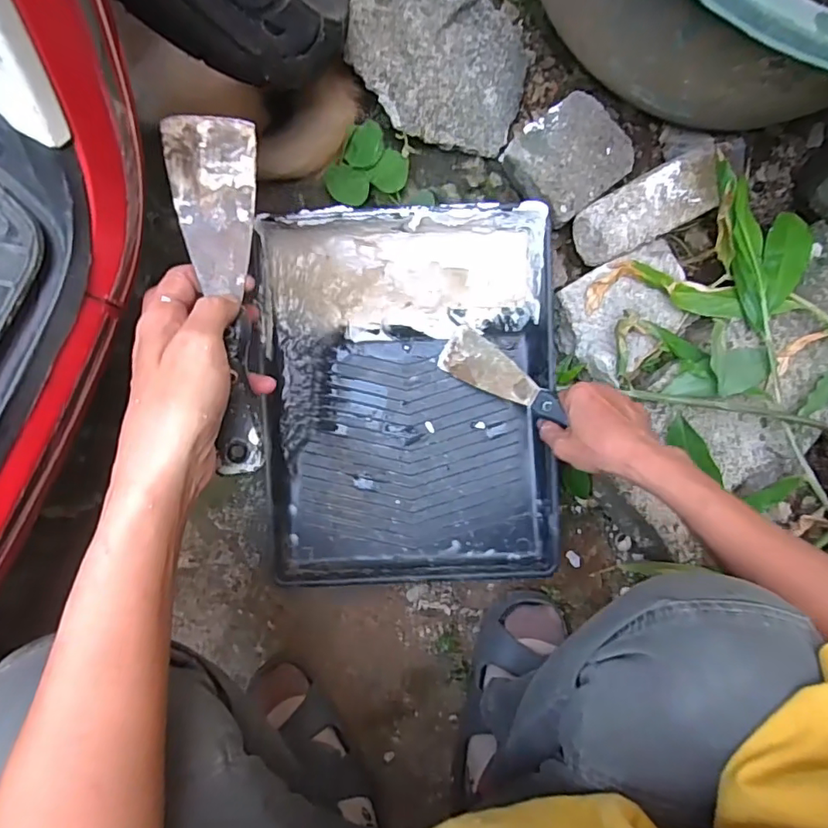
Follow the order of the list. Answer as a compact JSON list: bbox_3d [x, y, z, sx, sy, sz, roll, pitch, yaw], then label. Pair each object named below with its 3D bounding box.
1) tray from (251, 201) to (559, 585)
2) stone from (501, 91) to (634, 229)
[{"bbox_3d":[-0.007,-0.015,0.516,0.268,0.077,0.346,-3,90,-8],"label":"tray"},{"bbox_3d":[0.172,-0.284,0.589,0.120,0.046,0.105,-40,95,-7],"label":"stone"}]

